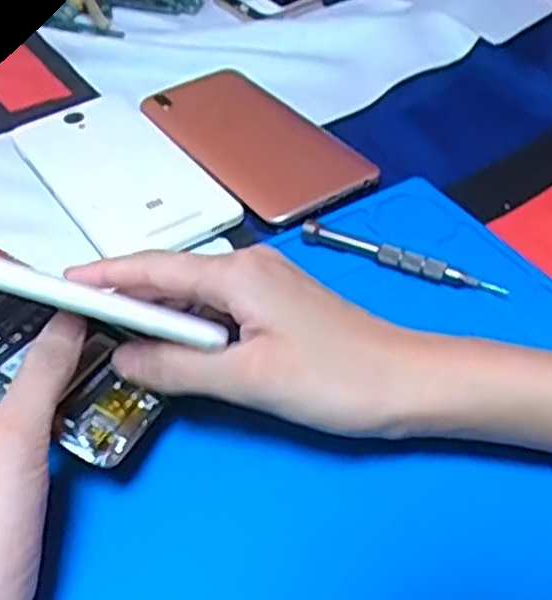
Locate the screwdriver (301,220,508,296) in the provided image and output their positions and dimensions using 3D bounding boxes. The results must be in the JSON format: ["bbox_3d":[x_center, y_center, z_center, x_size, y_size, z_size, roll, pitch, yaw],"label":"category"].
[{"bbox_3d":[0.061,-0.020,0.390,0.101,0.012,0.010,20,50,20],"label":"screwdriver"}]

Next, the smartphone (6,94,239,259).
[{"bbox_3d":[-0.087,-0.072,0.448,0.074,0.010,0.146,-27,51,-22],"label":"smartphone"}]

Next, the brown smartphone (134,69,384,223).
[{"bbox_3d":[-0.016,-0.097,0.469,0.074,0.007,0.161,-29,52,-23],"label":"brown smartphone"}]

